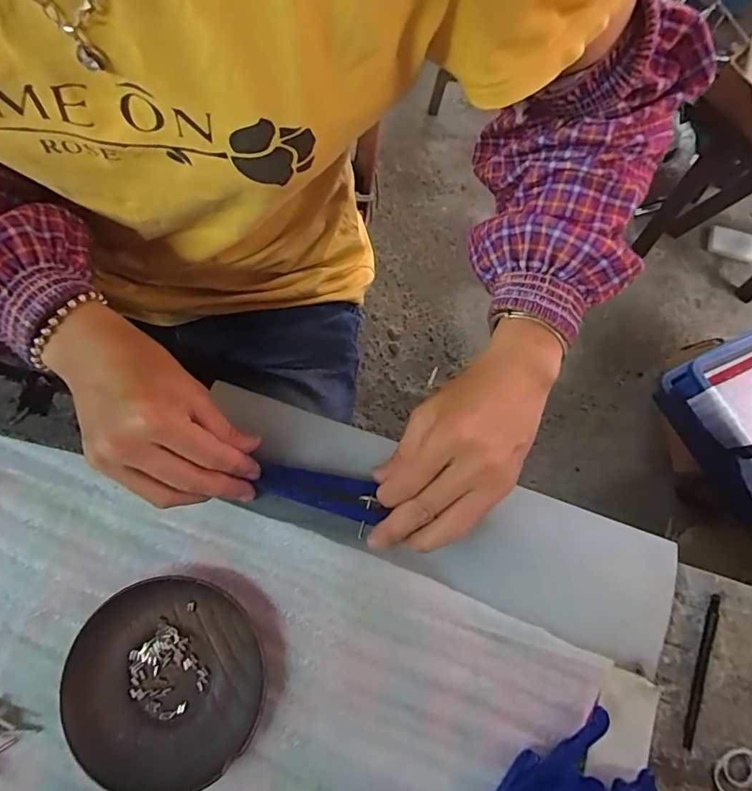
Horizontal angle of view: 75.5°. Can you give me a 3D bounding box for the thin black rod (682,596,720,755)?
[{"bbox_3d":[0.215,0.181,0.319,0.008,0.012,0.095,21,78,3],"label":"thin black rod"}]

